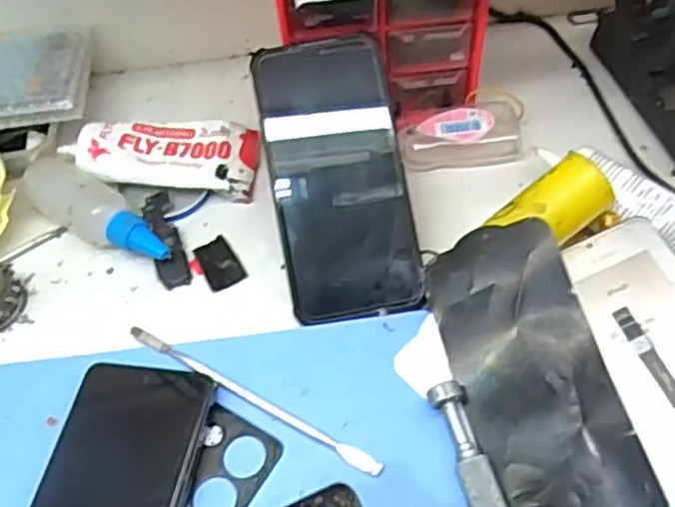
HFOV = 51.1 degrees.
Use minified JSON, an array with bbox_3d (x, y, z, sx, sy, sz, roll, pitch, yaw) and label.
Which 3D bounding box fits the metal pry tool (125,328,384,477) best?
[{"bbox_3d":[-0.049,0.076,0.376,0.162,0.005,0.009,25,61,20],"label":"metal pry tool"}]

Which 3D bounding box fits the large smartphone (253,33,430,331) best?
[{"bbox_3d":[0.001,-0.044,0.412,0.076,0.011,0.162,-10,83,-2],"label":"large smartphone"}]

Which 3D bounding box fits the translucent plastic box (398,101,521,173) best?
[{"bbox_3d":[0.082,-0.079,0.467,0.077,0.022,0.038,-5,55,1],"label":"translucent plastic box"}]

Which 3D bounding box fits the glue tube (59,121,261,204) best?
[{"bbox_3d":[-0.112,-0.068,0.473,0.115,0.031,0.055,4,56,7],"label":"glue tube"}]

